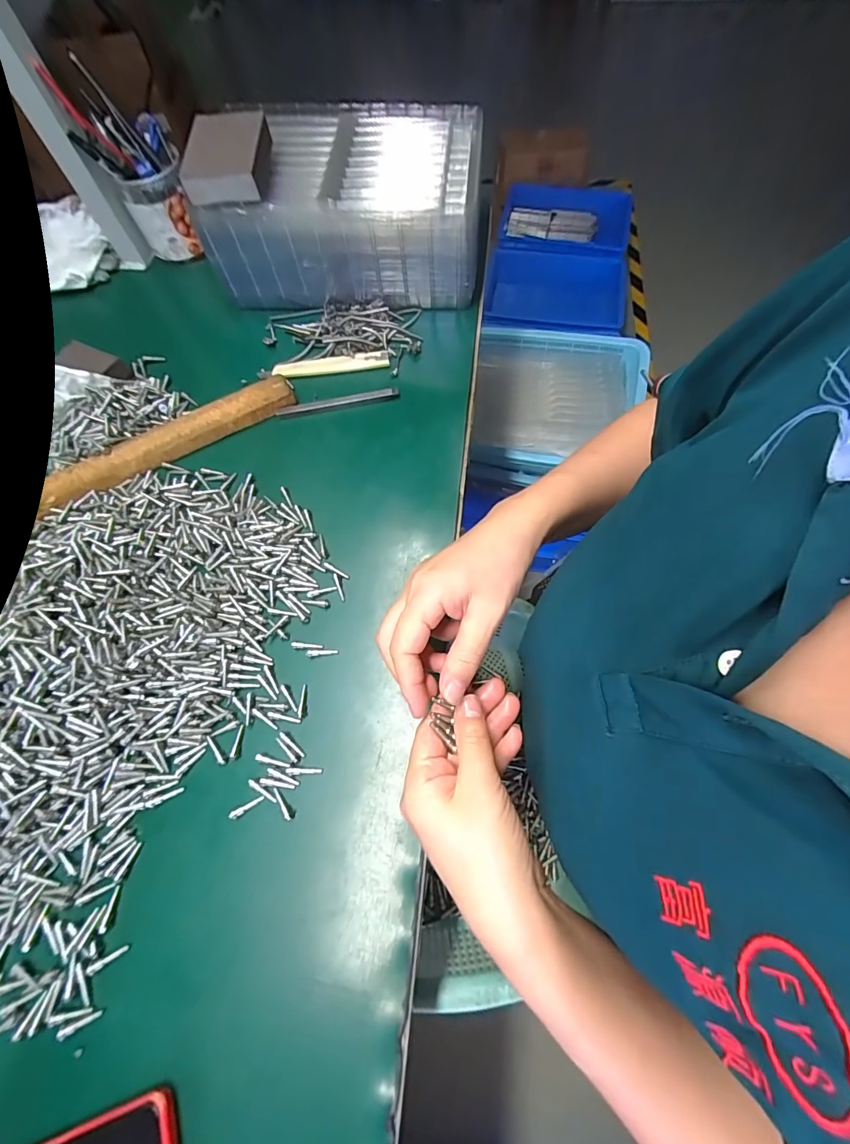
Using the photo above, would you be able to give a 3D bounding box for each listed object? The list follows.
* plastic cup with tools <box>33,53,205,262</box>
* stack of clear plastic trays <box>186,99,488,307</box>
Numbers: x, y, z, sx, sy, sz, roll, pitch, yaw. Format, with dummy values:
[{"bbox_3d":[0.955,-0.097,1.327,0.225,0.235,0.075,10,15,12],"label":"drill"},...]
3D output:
[{"bbox_3d":[-0.307,-0.433,0.481,0.083,0.134,0.076,0,68,0],"label":"plastic cup with tools"},{"bbox_3d":[-0.080,-0.394,0.482,0.265,0.119,0.171,3,68,1],"label":"stack of clear plastic trays"}]

